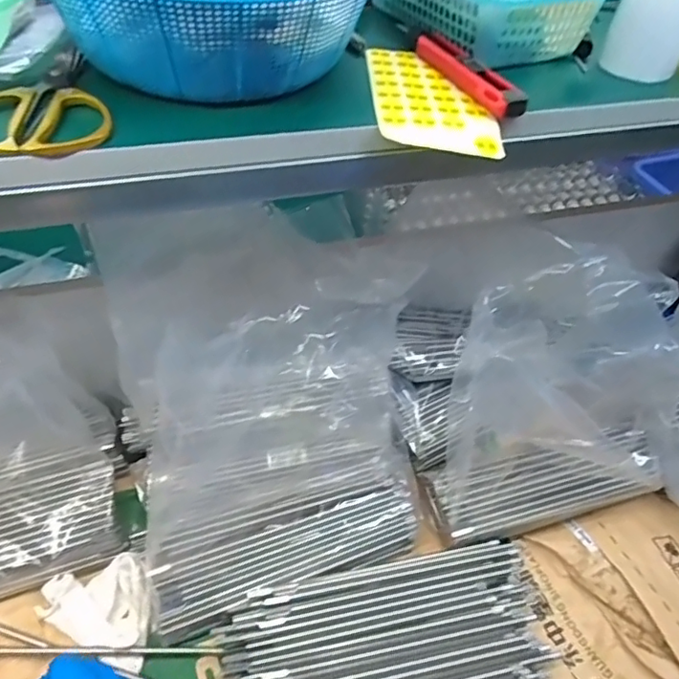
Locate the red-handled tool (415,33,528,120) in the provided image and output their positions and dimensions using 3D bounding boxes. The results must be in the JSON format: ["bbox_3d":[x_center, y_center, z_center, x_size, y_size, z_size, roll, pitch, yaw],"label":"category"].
[{"bbox_3d":[0.108,-0.224,0.465,0.033,0.018,0.140,-15,51,-18],"label":"red-handled tool"}]

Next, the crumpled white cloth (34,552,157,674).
[{"bbox_3d":[-0.238,0.264,0.568,0.115,0.020,0.088,16,48,8],"label":"crumpled white cloth"}]

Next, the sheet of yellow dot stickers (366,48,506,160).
[{"bbox_3d":[0.071,-0.197,0.451,0.088,0.007,0.169,0,48,-6],"label":"sheet of yellow dot stickers"}]

